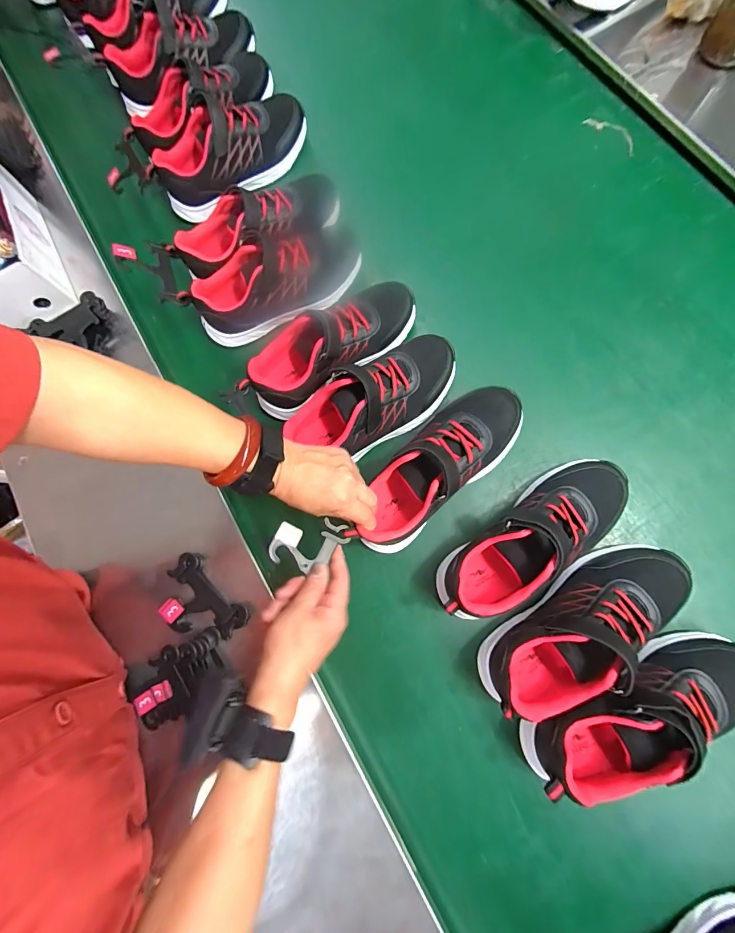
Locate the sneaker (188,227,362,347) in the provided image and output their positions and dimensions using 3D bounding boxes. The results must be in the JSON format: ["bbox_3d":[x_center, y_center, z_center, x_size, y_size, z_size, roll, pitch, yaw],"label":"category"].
[{"bbox_3d":[-0.118,-0.248,0.501,0.230,0.075,0.091,-20,79,1],"label":"sneaker"}]

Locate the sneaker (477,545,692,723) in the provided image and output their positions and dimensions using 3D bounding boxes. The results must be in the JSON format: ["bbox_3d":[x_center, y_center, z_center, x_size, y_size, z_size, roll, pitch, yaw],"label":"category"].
[{"bbox_3d":[0.223,0.164,0.388,0.234,0.104,0.078,-39,79,-3],"label":"sneaker"}]

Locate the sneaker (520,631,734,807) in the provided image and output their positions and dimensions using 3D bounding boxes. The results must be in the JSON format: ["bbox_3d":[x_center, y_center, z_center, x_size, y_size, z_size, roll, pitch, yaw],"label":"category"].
[{"bbox_3d":[0.267,0.240,0.365,0.234,0.095,0.084,-20,79,1],"label":"sneaker"}]

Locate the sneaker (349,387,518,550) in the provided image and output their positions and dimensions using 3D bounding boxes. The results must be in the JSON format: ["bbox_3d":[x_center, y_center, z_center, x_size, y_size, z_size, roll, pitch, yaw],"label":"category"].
[{"bbox_3d":[0.077,0.002,0.417,0.081,0.078,0.232,44,92,8],"label":"sneaker"}]

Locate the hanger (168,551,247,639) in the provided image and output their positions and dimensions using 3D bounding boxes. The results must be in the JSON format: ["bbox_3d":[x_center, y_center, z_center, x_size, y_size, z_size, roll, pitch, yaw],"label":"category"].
[{"bbox_3d":[-0.194,0.159,0.434,0.105,0.019,0.071,41,81,12],"label":"hanger"}]

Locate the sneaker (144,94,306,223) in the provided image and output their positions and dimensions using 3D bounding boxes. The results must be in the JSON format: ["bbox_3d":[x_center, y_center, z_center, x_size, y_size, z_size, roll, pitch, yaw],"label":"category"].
[{"bbox_3d":[-0.203,-0.468,0.556,0.235,0.077,0.094,-35,79,-2],"label":"sneaker"}]

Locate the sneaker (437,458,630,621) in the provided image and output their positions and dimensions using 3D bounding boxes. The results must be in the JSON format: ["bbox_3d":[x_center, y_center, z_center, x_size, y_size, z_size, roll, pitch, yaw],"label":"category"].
[{"bbox_3d":[0.179,0.078,0.409,0.234,0.102,0.089,-33,79,-2],"label":"sneaker"}]

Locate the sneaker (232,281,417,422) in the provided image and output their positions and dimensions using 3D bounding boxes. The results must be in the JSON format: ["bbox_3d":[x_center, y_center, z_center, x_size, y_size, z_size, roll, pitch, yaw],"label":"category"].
[{"bbox_3d":[-0.045,-0.153,0.464,0.230,0.087,0.074,-34,76,-5],"label":"sneaker"}]

